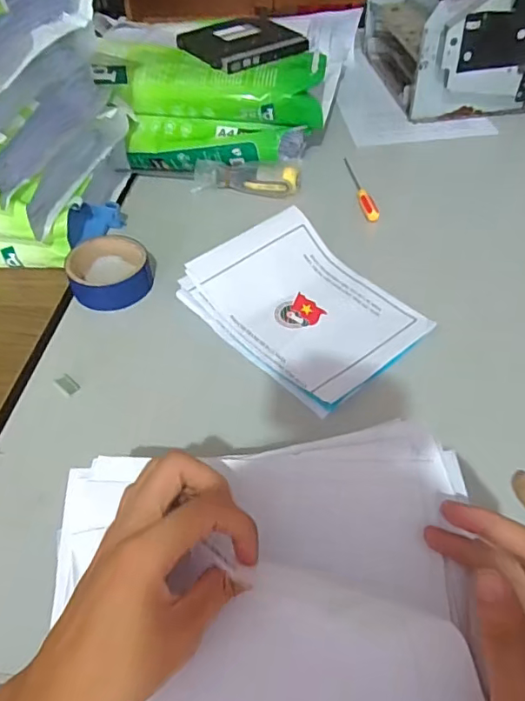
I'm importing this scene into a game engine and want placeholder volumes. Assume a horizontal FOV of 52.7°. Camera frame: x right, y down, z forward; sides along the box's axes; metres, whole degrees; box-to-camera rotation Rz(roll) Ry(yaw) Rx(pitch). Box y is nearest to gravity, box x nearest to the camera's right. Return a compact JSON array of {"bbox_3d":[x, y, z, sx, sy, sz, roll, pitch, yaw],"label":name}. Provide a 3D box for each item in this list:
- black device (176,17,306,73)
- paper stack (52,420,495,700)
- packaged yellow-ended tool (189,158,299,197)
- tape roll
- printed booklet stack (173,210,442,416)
[{"bbox_3d":[-0.028,-0.425,0.726,0.138,0.018,0.144,-29,53,-21],"label":"black device"},{"bbox_3d":[-0.002,0.137,0.292,0.232,0.033,0.183,-4,48,0],"label":"paper stack"},{"bbox_3d":[-0.021,-0.222,0.681,0.136,0.036,0.036,5,49,8],"label":"packaged yellow-ended tool"},{"bbox_3d":[-0.160,-0.084,0.561,0.085,0.032,0.089,-2,48,2],"label":"tape roll"},{"bbox_3d":[0.037,-0.048,0.510,0.156,0.032,0.206,-34,55,-24],"label":"printed booklet stack"}]

